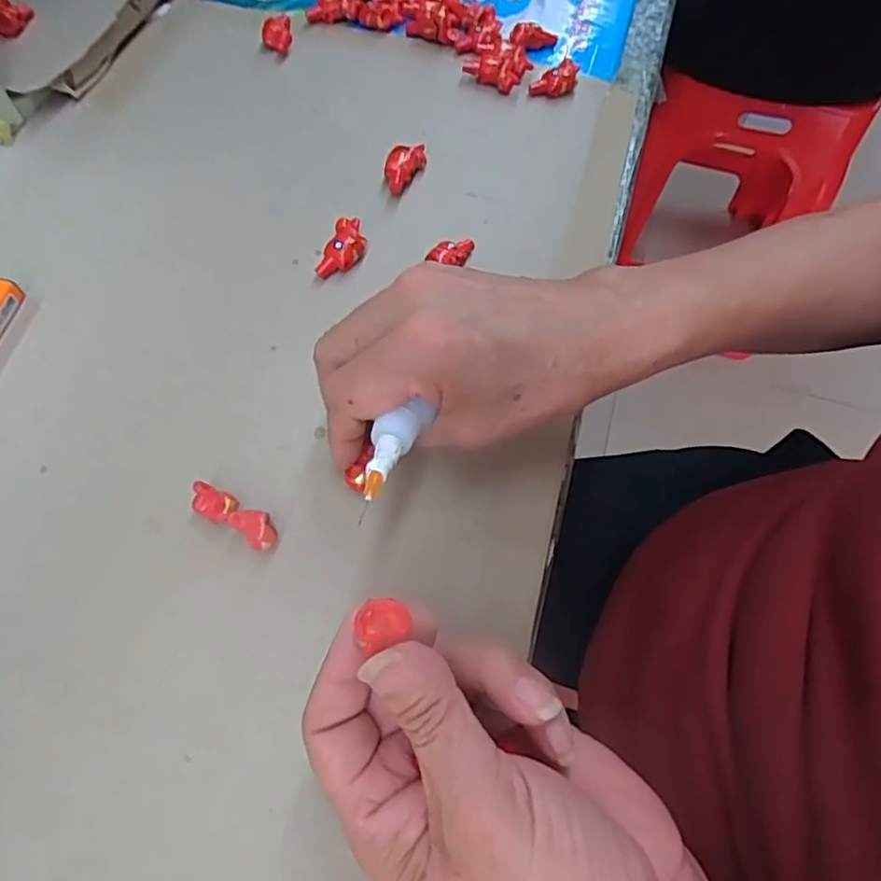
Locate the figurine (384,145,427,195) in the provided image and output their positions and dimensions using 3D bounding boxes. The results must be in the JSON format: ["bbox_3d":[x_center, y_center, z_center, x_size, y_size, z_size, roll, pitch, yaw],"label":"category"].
[{"bbox_3d":[-0.022,-0.157,0.359,0.018,0.016,0.035,23,66,8],"label":"figurine"}]

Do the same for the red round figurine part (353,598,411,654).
[{"bbox_3d":[-0.018,0.055,0.190,0.017,0.005,0.014,-24,68,-13],"label":"red round figurine part"}]

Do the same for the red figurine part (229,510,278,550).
[{"bbox_3d":[-0.078,0.037,0.263,0.020,0.012,0.013,41,69,15],"label":"red figurine part"}]

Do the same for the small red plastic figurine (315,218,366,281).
[{"bbox_3d":[-0.051,-0.101,0.330,0.020,0.016,0.033,17,65,5],"label":"small red plastic figurine"}]

